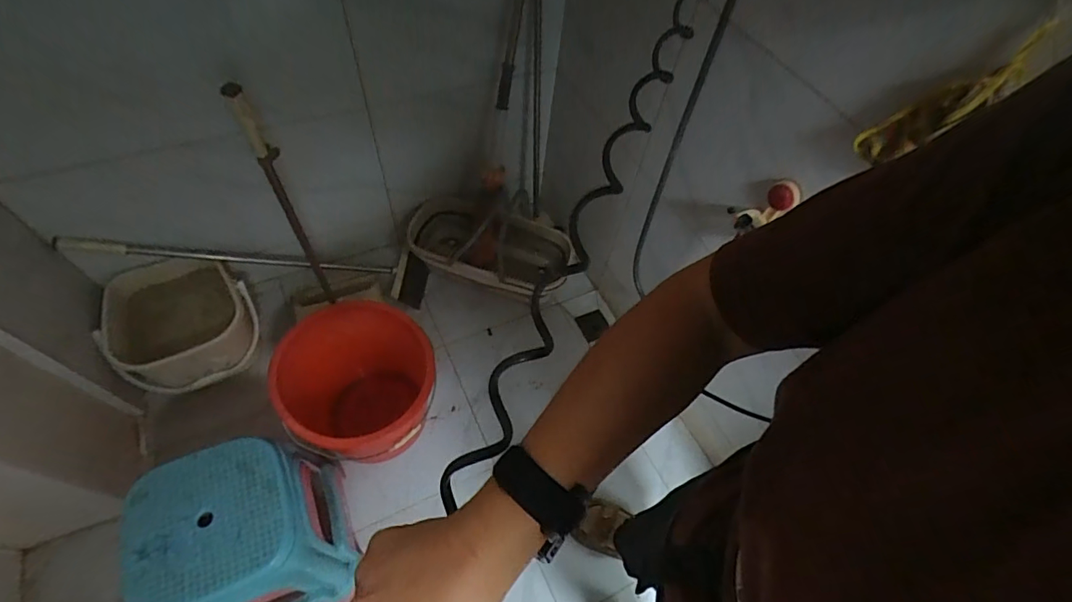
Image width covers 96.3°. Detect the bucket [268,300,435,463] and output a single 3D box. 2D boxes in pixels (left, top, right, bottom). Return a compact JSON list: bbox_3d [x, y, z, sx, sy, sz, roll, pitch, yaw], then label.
[{"bbox_3d":[-0.440,0.239,1.244,0.370,0.328,0.325,-21,61,-17],"label":"bucket"}]

